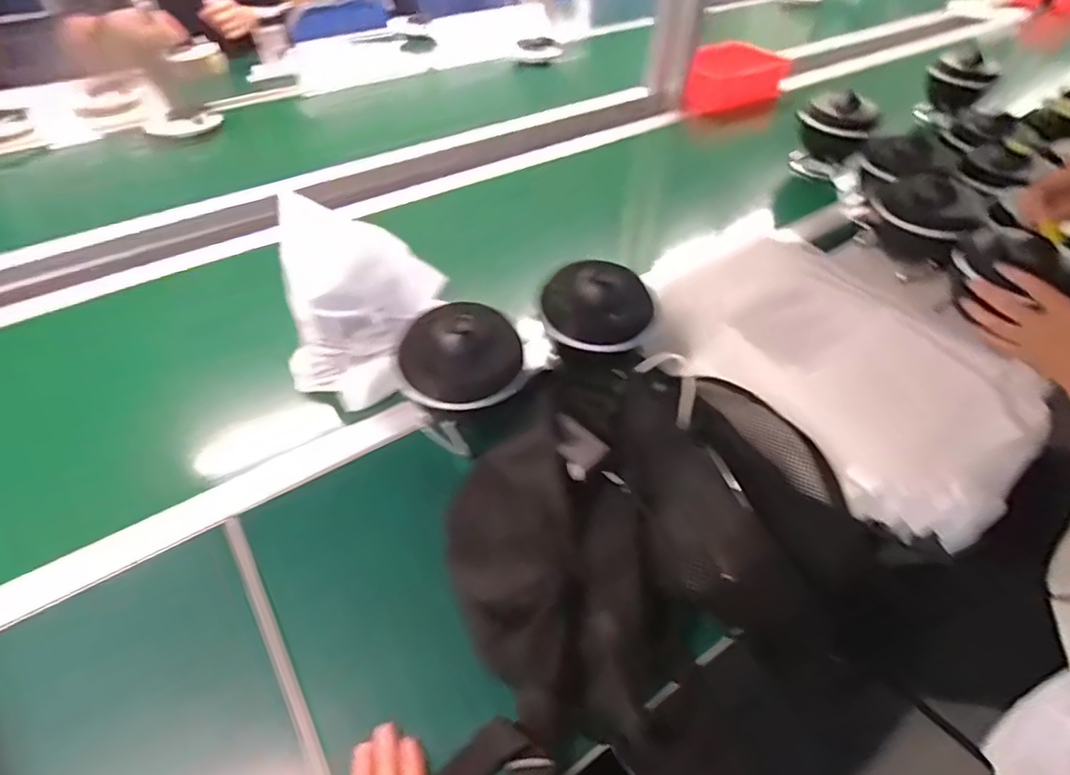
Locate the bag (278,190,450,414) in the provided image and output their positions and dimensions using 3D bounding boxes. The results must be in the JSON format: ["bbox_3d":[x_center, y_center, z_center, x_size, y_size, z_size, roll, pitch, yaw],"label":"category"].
[{"bbox_3d":[-0.214,-0.106,0.656,0.175,0.150,0.218,-20,50,-17],"label":"bag"}]

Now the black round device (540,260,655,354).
[{"bbox_3d":[0.071,-0.088,0.632,0.119,0.056,0.103,6,83,10],"label":"black round device"}]

